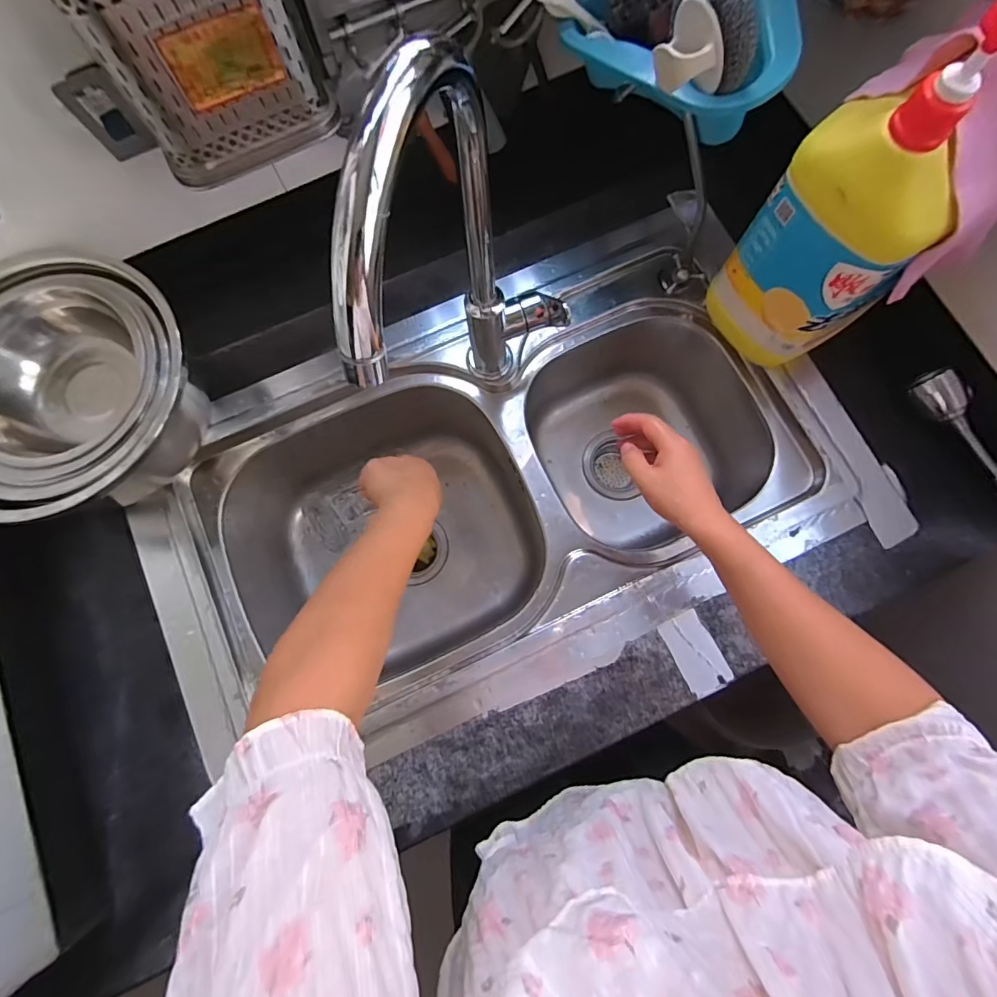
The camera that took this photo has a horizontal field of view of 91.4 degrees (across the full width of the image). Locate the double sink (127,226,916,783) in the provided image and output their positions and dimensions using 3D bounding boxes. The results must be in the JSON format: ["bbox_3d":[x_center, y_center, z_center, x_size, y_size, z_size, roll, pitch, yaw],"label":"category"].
[{"bbox_3d":[0.010,0.004,0.650,0.790,0.209,0.411,-21,79,-4],"label":"double sink"}]

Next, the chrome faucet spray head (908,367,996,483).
[{"bbox_3d":[0.519,-0.072,0.533,0.032,0.037,0.159,-31,80,-6],"label":"chrome faucet spray head"}]

